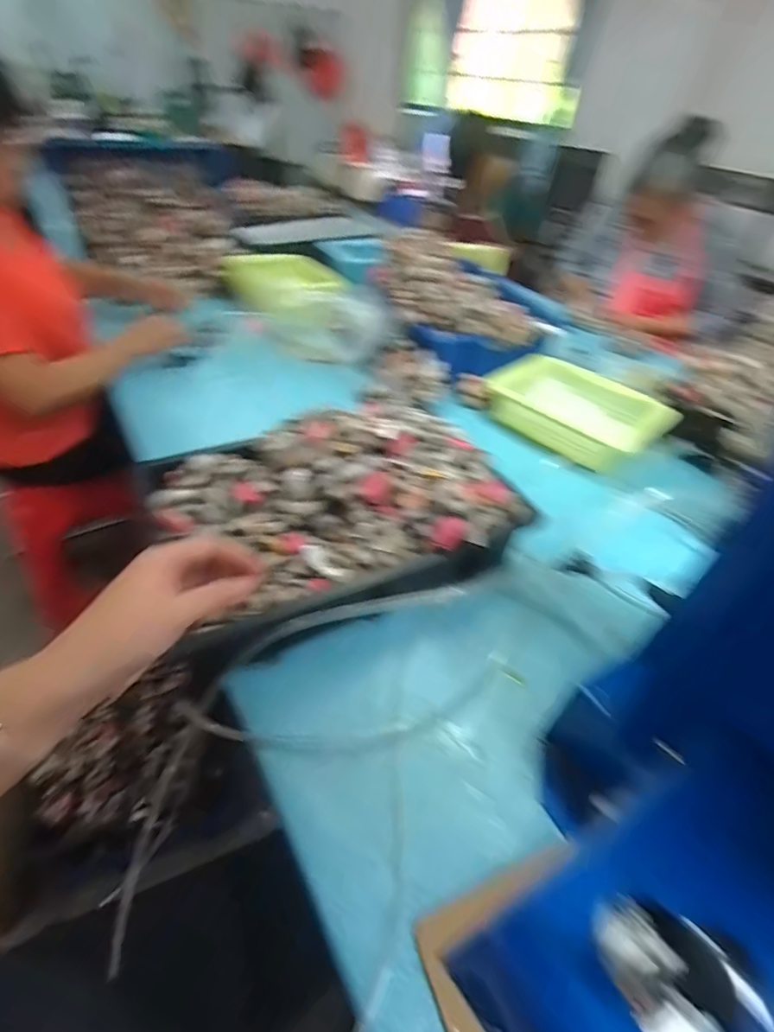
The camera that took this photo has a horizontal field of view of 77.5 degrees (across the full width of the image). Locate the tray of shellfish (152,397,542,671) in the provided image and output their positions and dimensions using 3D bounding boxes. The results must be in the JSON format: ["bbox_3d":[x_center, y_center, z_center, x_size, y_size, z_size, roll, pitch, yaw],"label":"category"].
[{"bbox_3d":[-0.062,-0.022,0.604,0.390,0.108,0.287,-17,47,-22],"label":"tray of shellfish"}]

